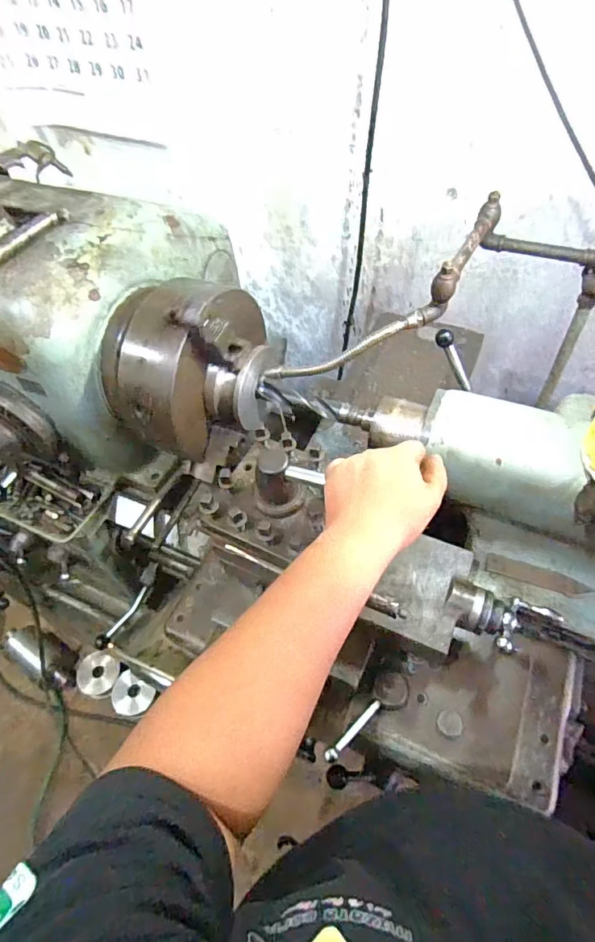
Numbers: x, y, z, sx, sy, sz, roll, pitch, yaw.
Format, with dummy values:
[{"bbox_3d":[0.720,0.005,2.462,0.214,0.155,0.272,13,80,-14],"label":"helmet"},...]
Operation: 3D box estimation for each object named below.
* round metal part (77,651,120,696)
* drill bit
[{"bbox_3d":[-0.582,0.587,1.379,0.123,0.015,0.120,0,81,1],"label":"round metal part"},{"bbox_3d":[0.023,-0.092,0.664,0.171,0.028,0.020,20,59,18],"label":"drill bit"}]

